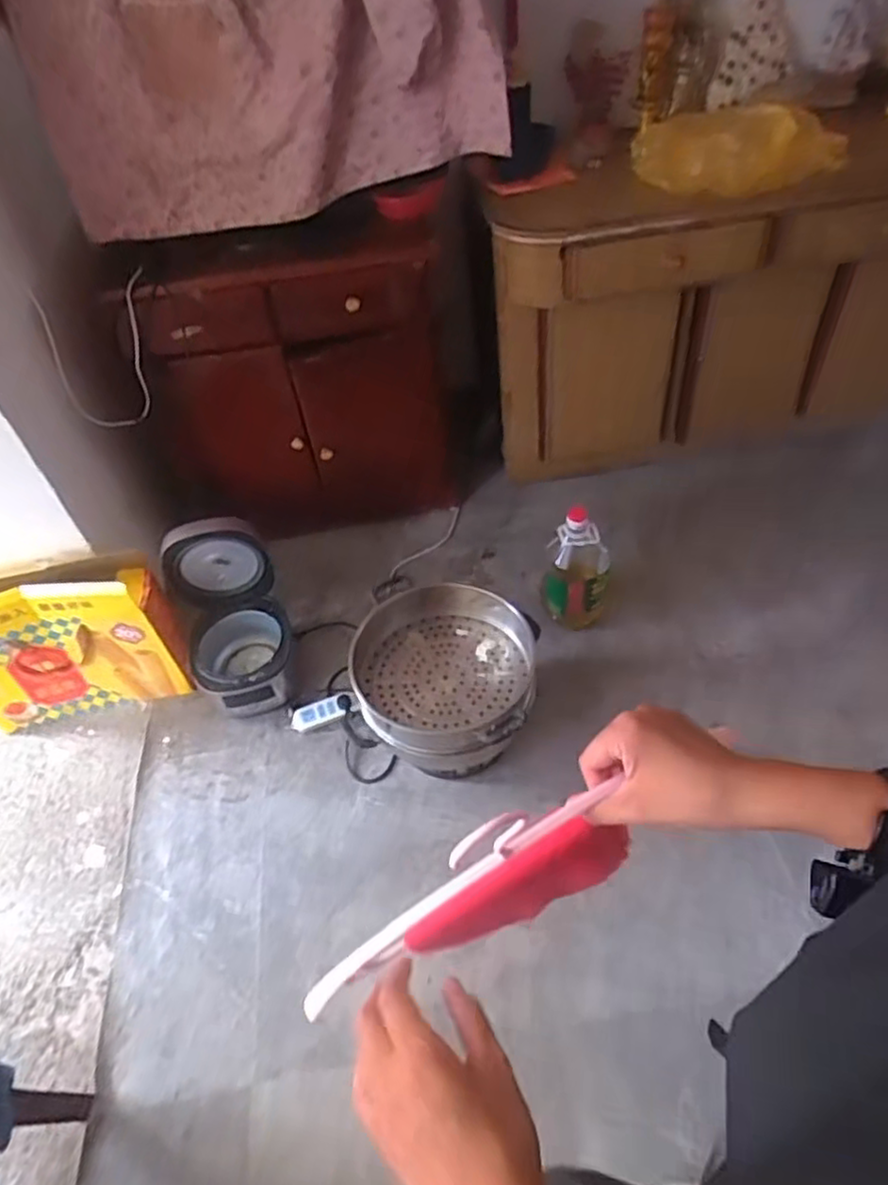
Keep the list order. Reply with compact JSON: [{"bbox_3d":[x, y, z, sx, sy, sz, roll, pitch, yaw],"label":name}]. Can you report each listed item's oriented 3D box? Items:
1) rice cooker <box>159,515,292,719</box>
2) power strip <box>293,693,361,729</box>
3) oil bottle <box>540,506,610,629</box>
[{"bbox_3d":[-0.496,0.070,1.628,0.246,0.401,0.298,-20,51,-14],"label":"rice cooker"},{"bbox_3d":[-0.288,0.283,1.664,0.164,0.039,0.058,-13,50,-7],"label":"power strip"},{"bbox_3d":[0.330,-0.062,1.718,0.166,0.329,0.137,6,50,9],"label":"oil bottle"}]

